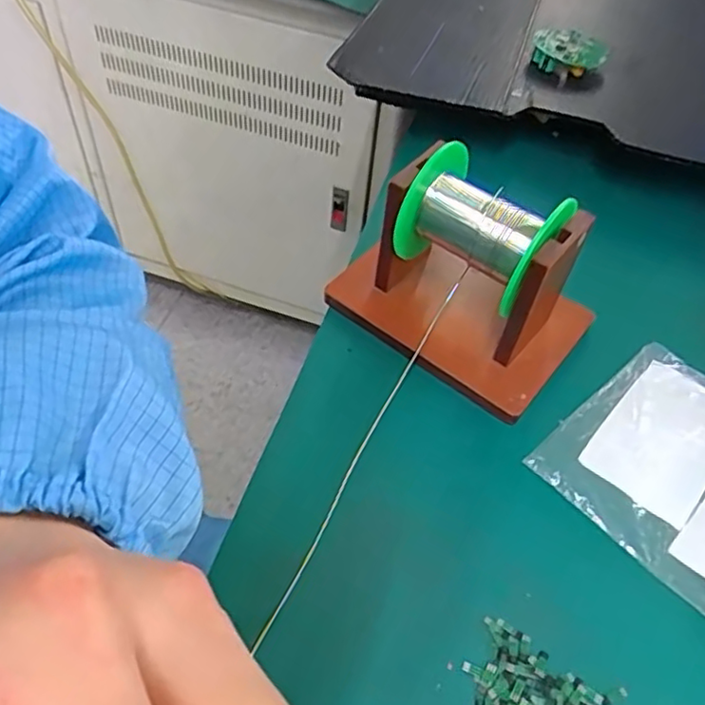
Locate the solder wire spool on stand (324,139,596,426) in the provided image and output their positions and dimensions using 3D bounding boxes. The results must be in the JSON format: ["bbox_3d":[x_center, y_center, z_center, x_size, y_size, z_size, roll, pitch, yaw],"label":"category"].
[{"bbox_3d":[0.063,-0.051,0.362,0.143,0.093,0.090,33,57,22],"label":"solder wire spool on stand"}]

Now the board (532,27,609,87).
[{"bbox_3d":[0.186,-0.258,0.547,0.061,0.024,0.067,3,53,-3],"label":"board"}]

